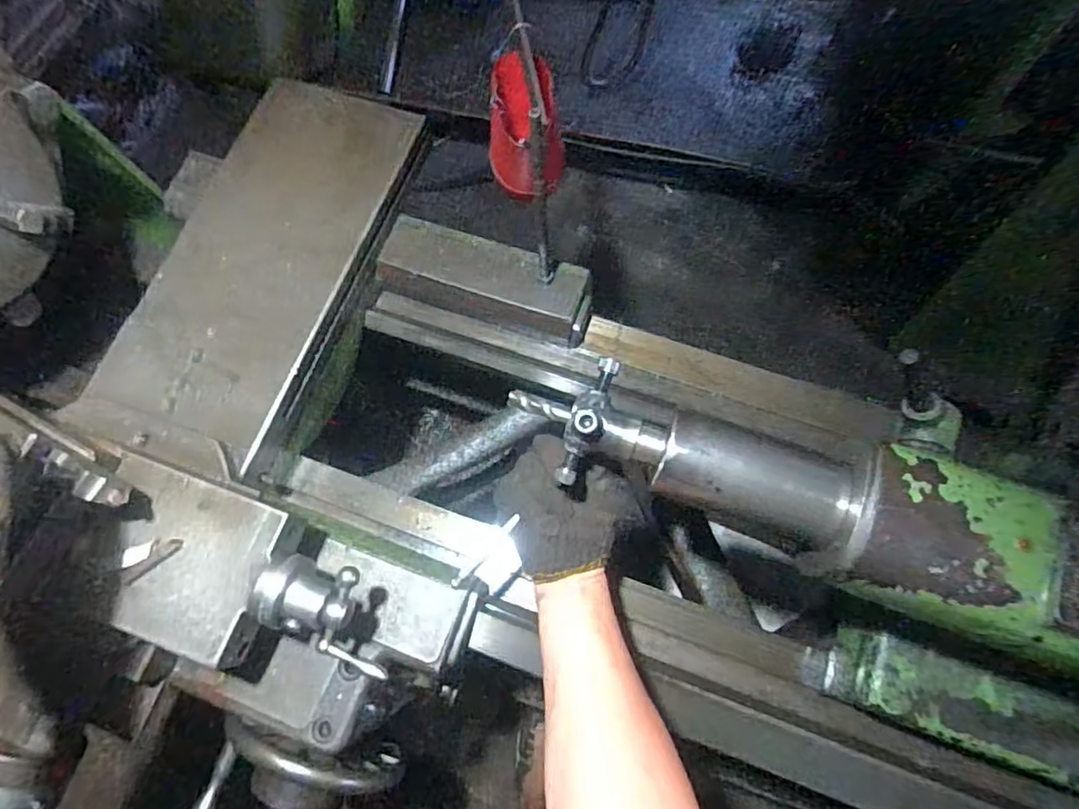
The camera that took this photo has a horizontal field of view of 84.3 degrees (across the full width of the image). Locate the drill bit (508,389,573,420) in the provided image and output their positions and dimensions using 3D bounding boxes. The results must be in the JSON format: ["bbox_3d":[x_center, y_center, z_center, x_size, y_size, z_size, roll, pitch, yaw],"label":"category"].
[{"bbox_3d":[0.000,0.001,0.486,0.052,0.010,0.013,18,75,7],"label":"drill bit"}]

